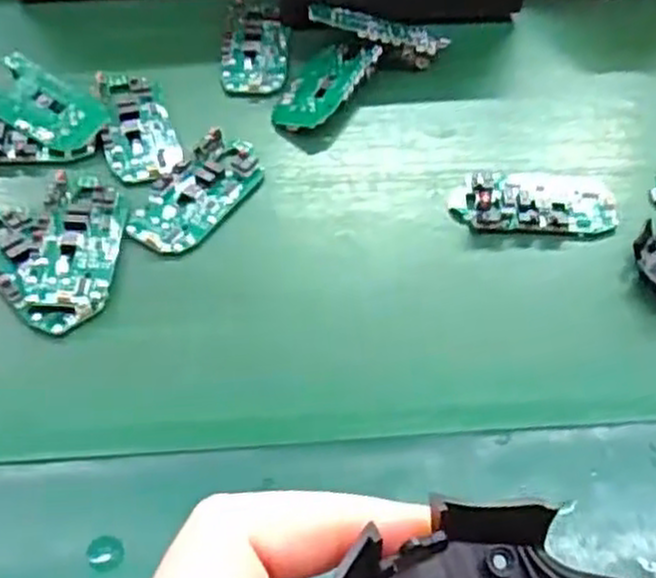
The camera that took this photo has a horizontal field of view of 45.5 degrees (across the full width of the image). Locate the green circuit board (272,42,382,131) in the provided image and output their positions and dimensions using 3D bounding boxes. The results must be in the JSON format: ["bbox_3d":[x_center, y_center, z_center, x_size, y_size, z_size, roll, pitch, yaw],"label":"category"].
[{"bbox_3d":[-0.002,-0.136,0.523,0.046,0.013,0.088,15,55,29],"label":"green circuit board"}]

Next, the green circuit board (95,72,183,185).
[{"bbox_3d":[-0.120,-0.105,0.492,0.046,0.011,0.092,-13,55,-13],"label":"green circuit board"}]

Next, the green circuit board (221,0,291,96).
[{"bbox_3d":[-0.050,-0.172,0.548,0.045,0.009,0.092,2,53,-2],"label":"green circuit board"}]

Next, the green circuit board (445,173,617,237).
[{"bbox_3d":[0.125,-0.053,0.472,0.098,0.010,0.048,-1,53,-4],"label":"green circuit board"}]

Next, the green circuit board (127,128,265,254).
[{"bbox_3d":[-0.078,-0.061,0.461,0.048,0.012,0.095,28,56,17],"label":"green circuit board"}]

